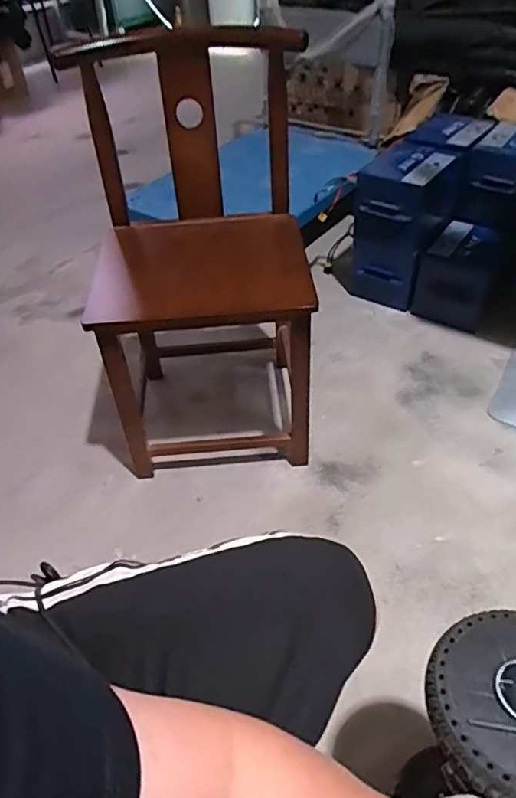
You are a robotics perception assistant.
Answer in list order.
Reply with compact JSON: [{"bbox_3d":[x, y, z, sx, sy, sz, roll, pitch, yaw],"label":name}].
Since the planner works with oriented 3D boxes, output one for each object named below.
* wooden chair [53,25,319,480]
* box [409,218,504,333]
[{"bbox_3d":[-0.136,-0.292,1.192,0.463,0.771,0.578,-7,44,-2],"label":"wooden chair"},{"bbox_3d":[0.592,-0.376,1.626,0.214,0.182,0.273,15,47,19],"label":"box"}]

